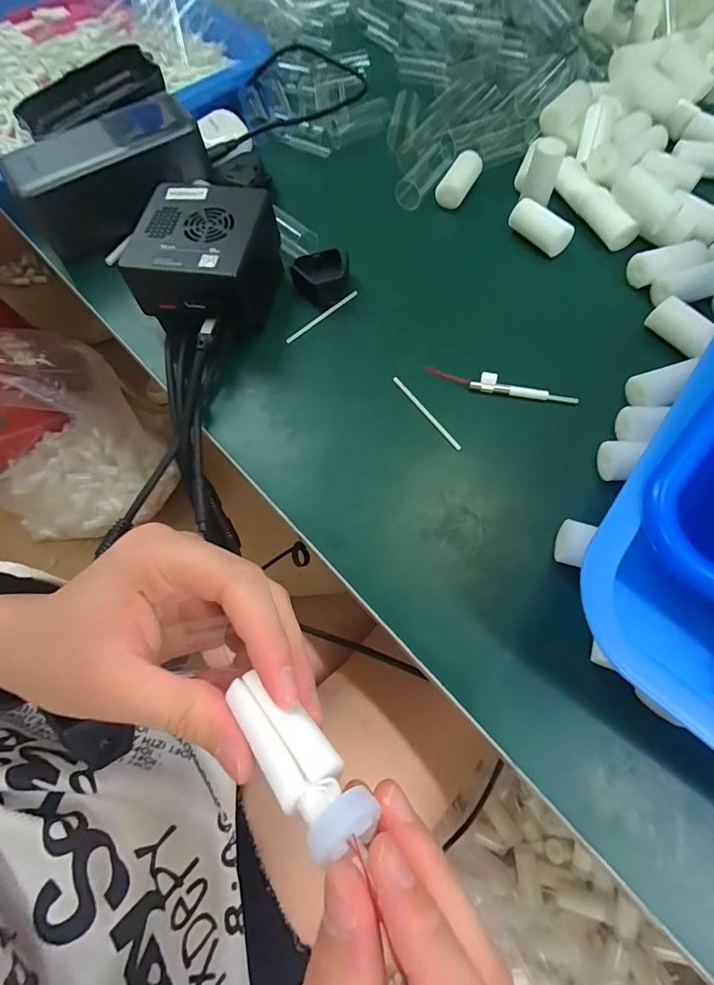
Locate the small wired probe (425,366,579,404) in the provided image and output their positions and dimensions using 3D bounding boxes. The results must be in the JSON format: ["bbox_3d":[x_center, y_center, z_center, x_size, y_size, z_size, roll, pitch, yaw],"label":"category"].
[{"bbox_3d":[0.084,-0.062,0.257,0.087,0.011,0.007,12,68,8],"label":"small wired probe"}]

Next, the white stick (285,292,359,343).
[{"bbox_3d":[-0.022,-0.116,0.288,0.060,0.004,0.004,-40,70,-14],"label":"white stick"}]

